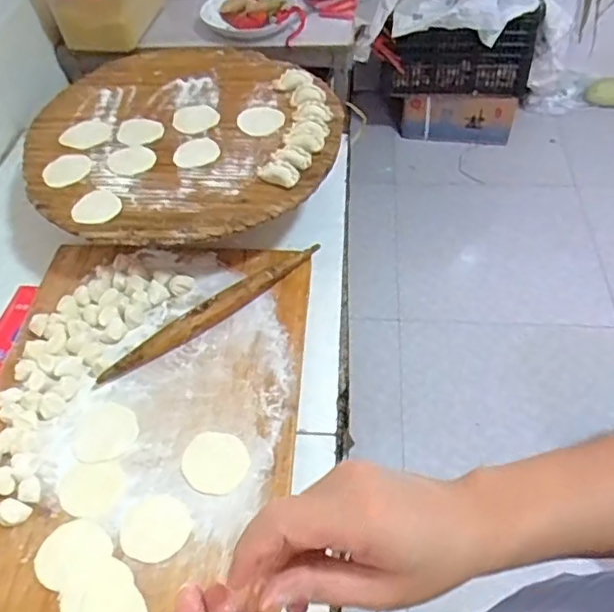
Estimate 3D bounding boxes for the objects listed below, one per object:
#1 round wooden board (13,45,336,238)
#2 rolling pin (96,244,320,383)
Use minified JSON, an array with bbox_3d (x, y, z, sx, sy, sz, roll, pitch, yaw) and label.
[{"bbox_3d":[-0.183,-0.268,0.912,0.442,0.033,0.470,-2,50,2],"label":"round wooden board"},{"bbox_3d":[-0.113,0.002,0.786,0.327,0.030,0.030,-35,57,-24],"label":"rolling pin"}]

